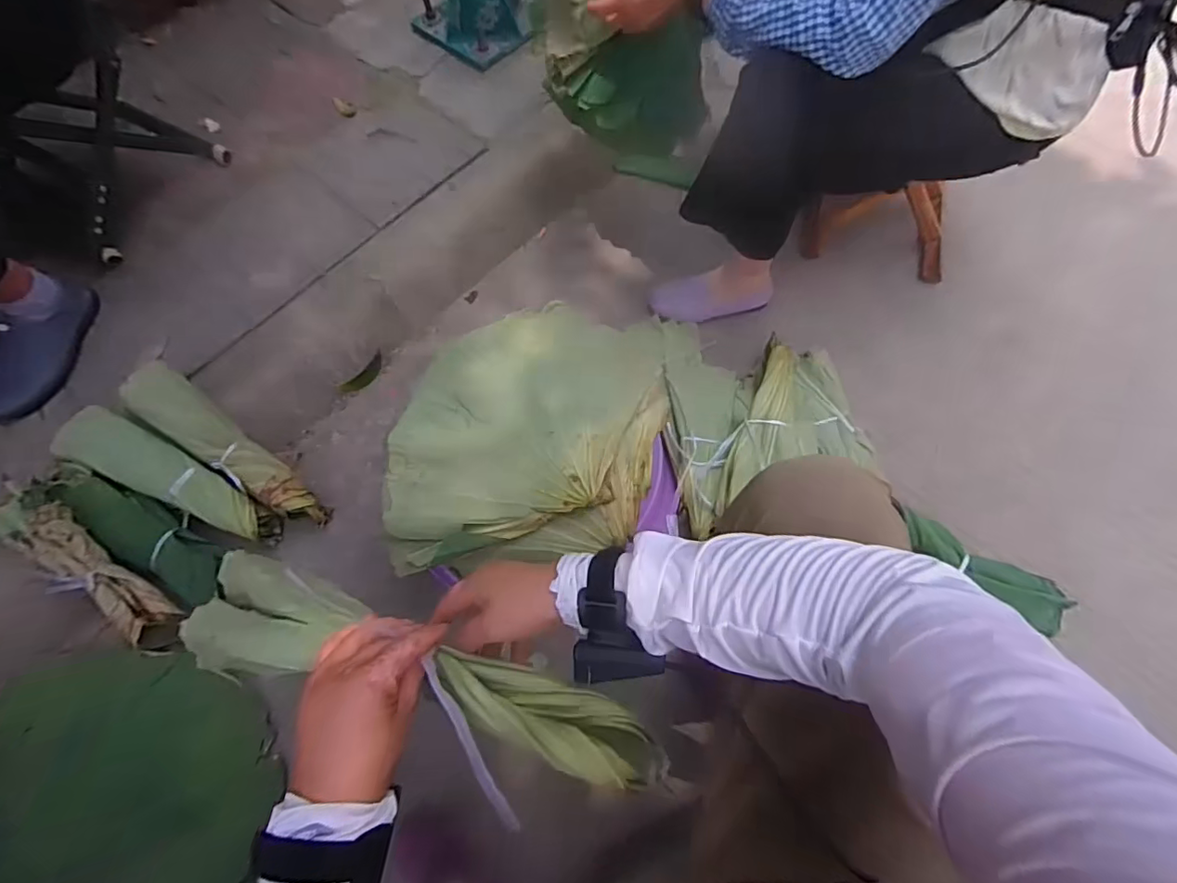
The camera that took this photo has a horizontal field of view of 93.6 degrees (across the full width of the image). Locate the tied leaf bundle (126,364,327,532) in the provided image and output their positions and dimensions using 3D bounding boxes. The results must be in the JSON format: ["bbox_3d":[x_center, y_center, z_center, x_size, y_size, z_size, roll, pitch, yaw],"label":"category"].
[{"bbox_3d":[-0.600,0.020,0.944,0.366,0.095,0.081,41,73,-10],"label":"tied leaf bundle"}]

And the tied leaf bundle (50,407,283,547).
[{"bbox_3d":[-0.691,0.062,0.921,0.369,0.065,0.089,29,70,-6],"label":"tied leaf bundle"}]

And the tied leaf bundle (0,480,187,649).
[{"bbox_3d":[-0.794,0.211,0.880,0.094,0.073,0.323,-43,102,-15],"label":"tied leaf bundle"}]

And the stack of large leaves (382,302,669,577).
[{"bbox_3d":[-0.084,-0.031,0.792,0.380,0.078,0.403,-1,67,2],"label":"stack of large leaves"}]

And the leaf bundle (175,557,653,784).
[{"bbox_3d":[-0.135,0.190,0.445,0.391,0.047,0.086,16,69,9],"label":"leaf bundle"}]

